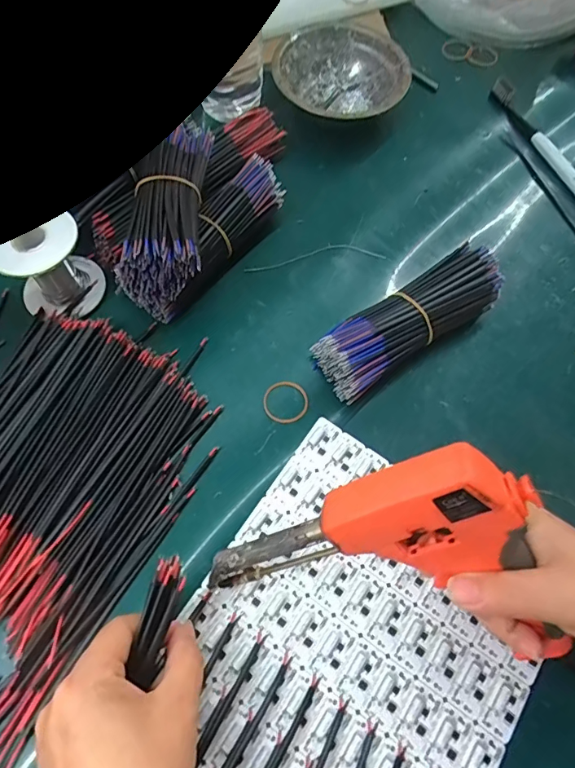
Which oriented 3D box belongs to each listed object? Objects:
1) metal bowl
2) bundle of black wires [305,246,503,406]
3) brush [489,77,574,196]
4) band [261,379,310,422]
[{"bbox_3d":[0.051,-0.289,0.464,0.121,0.048,0.121,1,67,-3],"label":"metal bowl"},{"bbox_3d":[0.091,-0.047,0.359,0.146,0.047,0.049,-31,72,-15],"label":"bundle of black wires"},{"bbox_3d":[0.246,-0.223,0.453,0.015,0.022,0.175,-24,70,-13],"label":"brush"},{"bbox_3d":[-0.001,0.013,0.358,0.033,0.004,0.034,1,67,-3],"label":"band"}]

